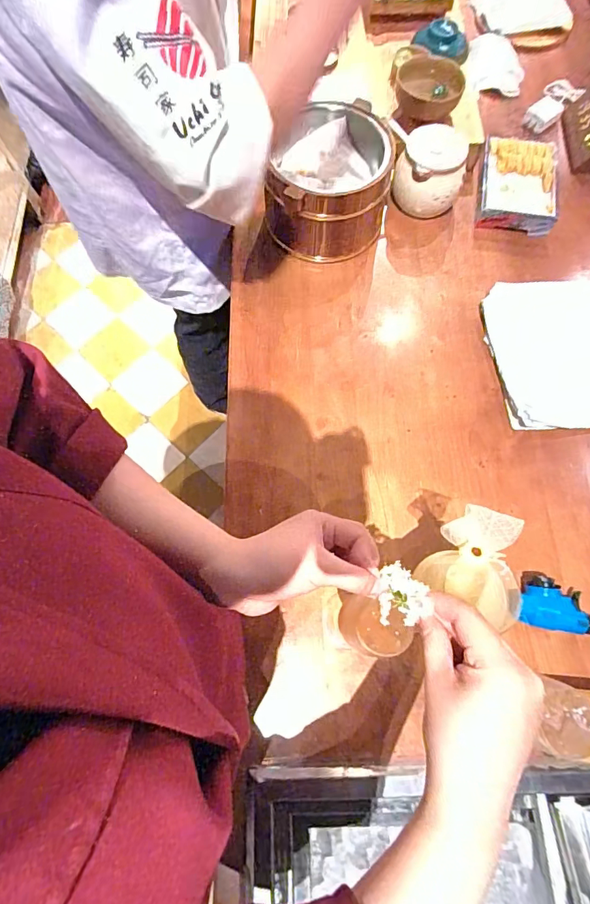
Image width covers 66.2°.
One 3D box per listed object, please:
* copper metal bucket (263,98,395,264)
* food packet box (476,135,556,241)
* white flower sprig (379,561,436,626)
[{"bbox_3d":[0.051,-0.414,0.710,0.186,0.132,0.191,9,70,5],"label":"copper metal bucket"},{"bbox_3d":[0.377,-0.452,0.767,0.125,0.042,0.175,8,70,5],"label":"food packet box"},{"bbox_3d":[0.083,0.105,0.336,0.037,0.022,0.043,-11,70,37],"label":"white flower sprig"}]

